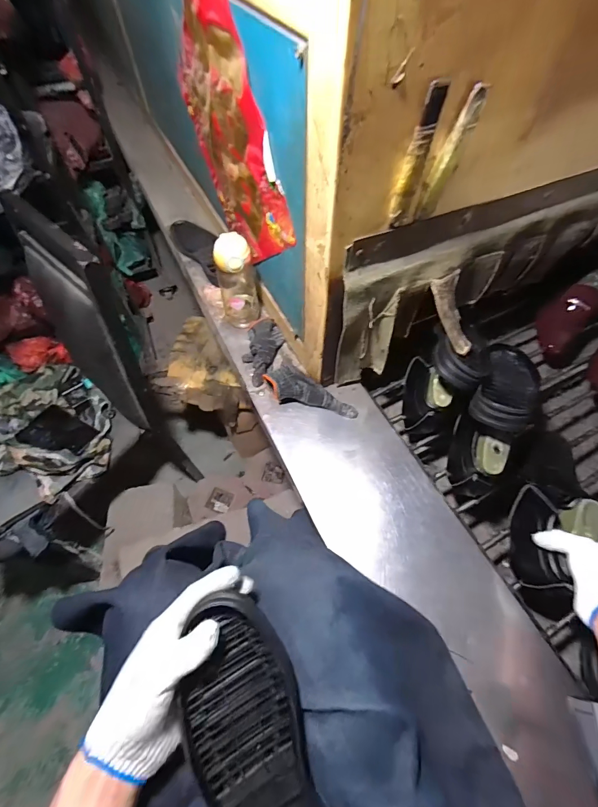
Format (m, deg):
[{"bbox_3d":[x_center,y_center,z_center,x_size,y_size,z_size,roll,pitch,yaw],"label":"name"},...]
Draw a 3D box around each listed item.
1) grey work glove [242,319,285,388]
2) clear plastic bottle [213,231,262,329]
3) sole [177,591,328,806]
[{"bbox_3d":[-0.077,-0.109,0.739,0.076,0.030,0.156,6,58,5],"label":"grey work glove"},{"bbox_3d":[-0.124,-0.240,0.744,0.081,0.204,0.096,-10,58,-5],"label":"clear plastic bottle"},{"bbox_3d":[-0.037,0.328,0.329,0.100,0.041,0.285,-18,75,-10],"label":"sole"}]

